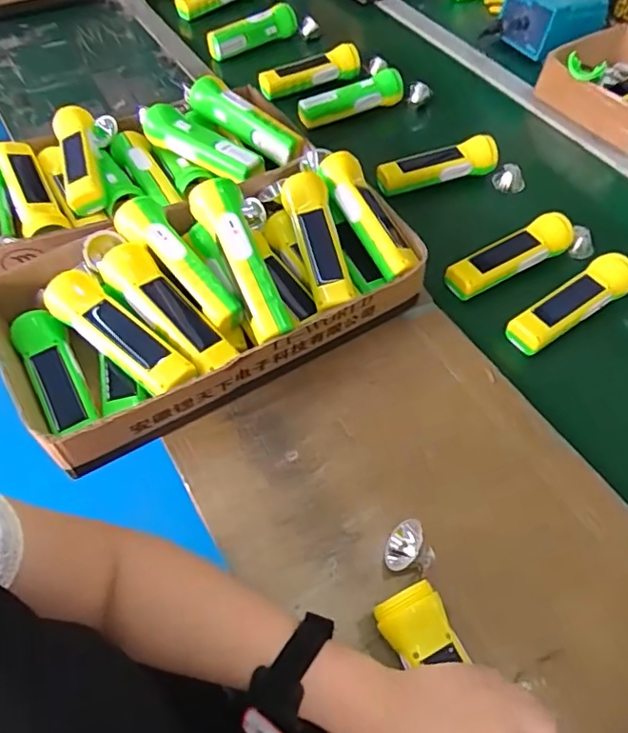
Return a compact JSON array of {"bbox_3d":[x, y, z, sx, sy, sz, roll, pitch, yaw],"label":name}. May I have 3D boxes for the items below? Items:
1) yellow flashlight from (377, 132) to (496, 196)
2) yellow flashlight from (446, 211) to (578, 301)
[{"bbox_3d":[0.168,-0.279,0.757,0.165,0.043,0.050,-16,56,-11],"label":"yellow flashlight"},{"bbox_3d":[0.239,-0.134,0.660,0.180,0.033,0.046,-25,58,-17],"label":"yellow flashlight"}]

